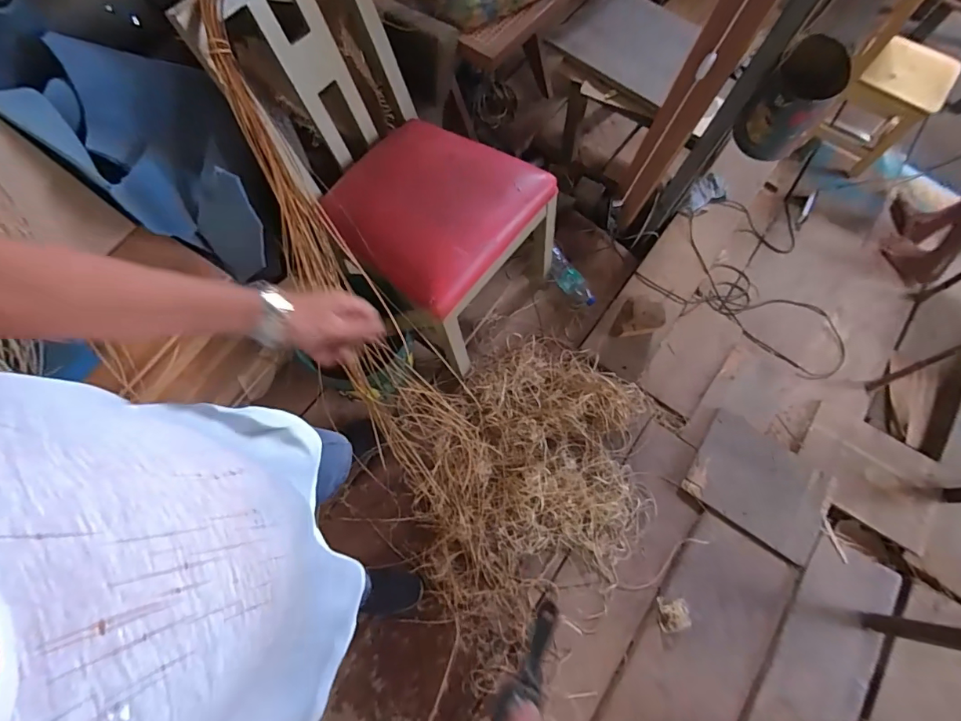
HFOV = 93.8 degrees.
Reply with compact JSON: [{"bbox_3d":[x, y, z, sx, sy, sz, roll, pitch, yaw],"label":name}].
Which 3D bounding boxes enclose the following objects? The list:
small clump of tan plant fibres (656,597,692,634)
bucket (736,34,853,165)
[{"bbox_3d":[0.513,0.670,1.178,0.075,0.042,0.083,3,70,-1],"label":"small clump of tan plant fibres"},{"bbox_3d":[0.709,-0.595,1.034,0.151,0.220,0.188,36,74,8],"label":"bucket"}]

